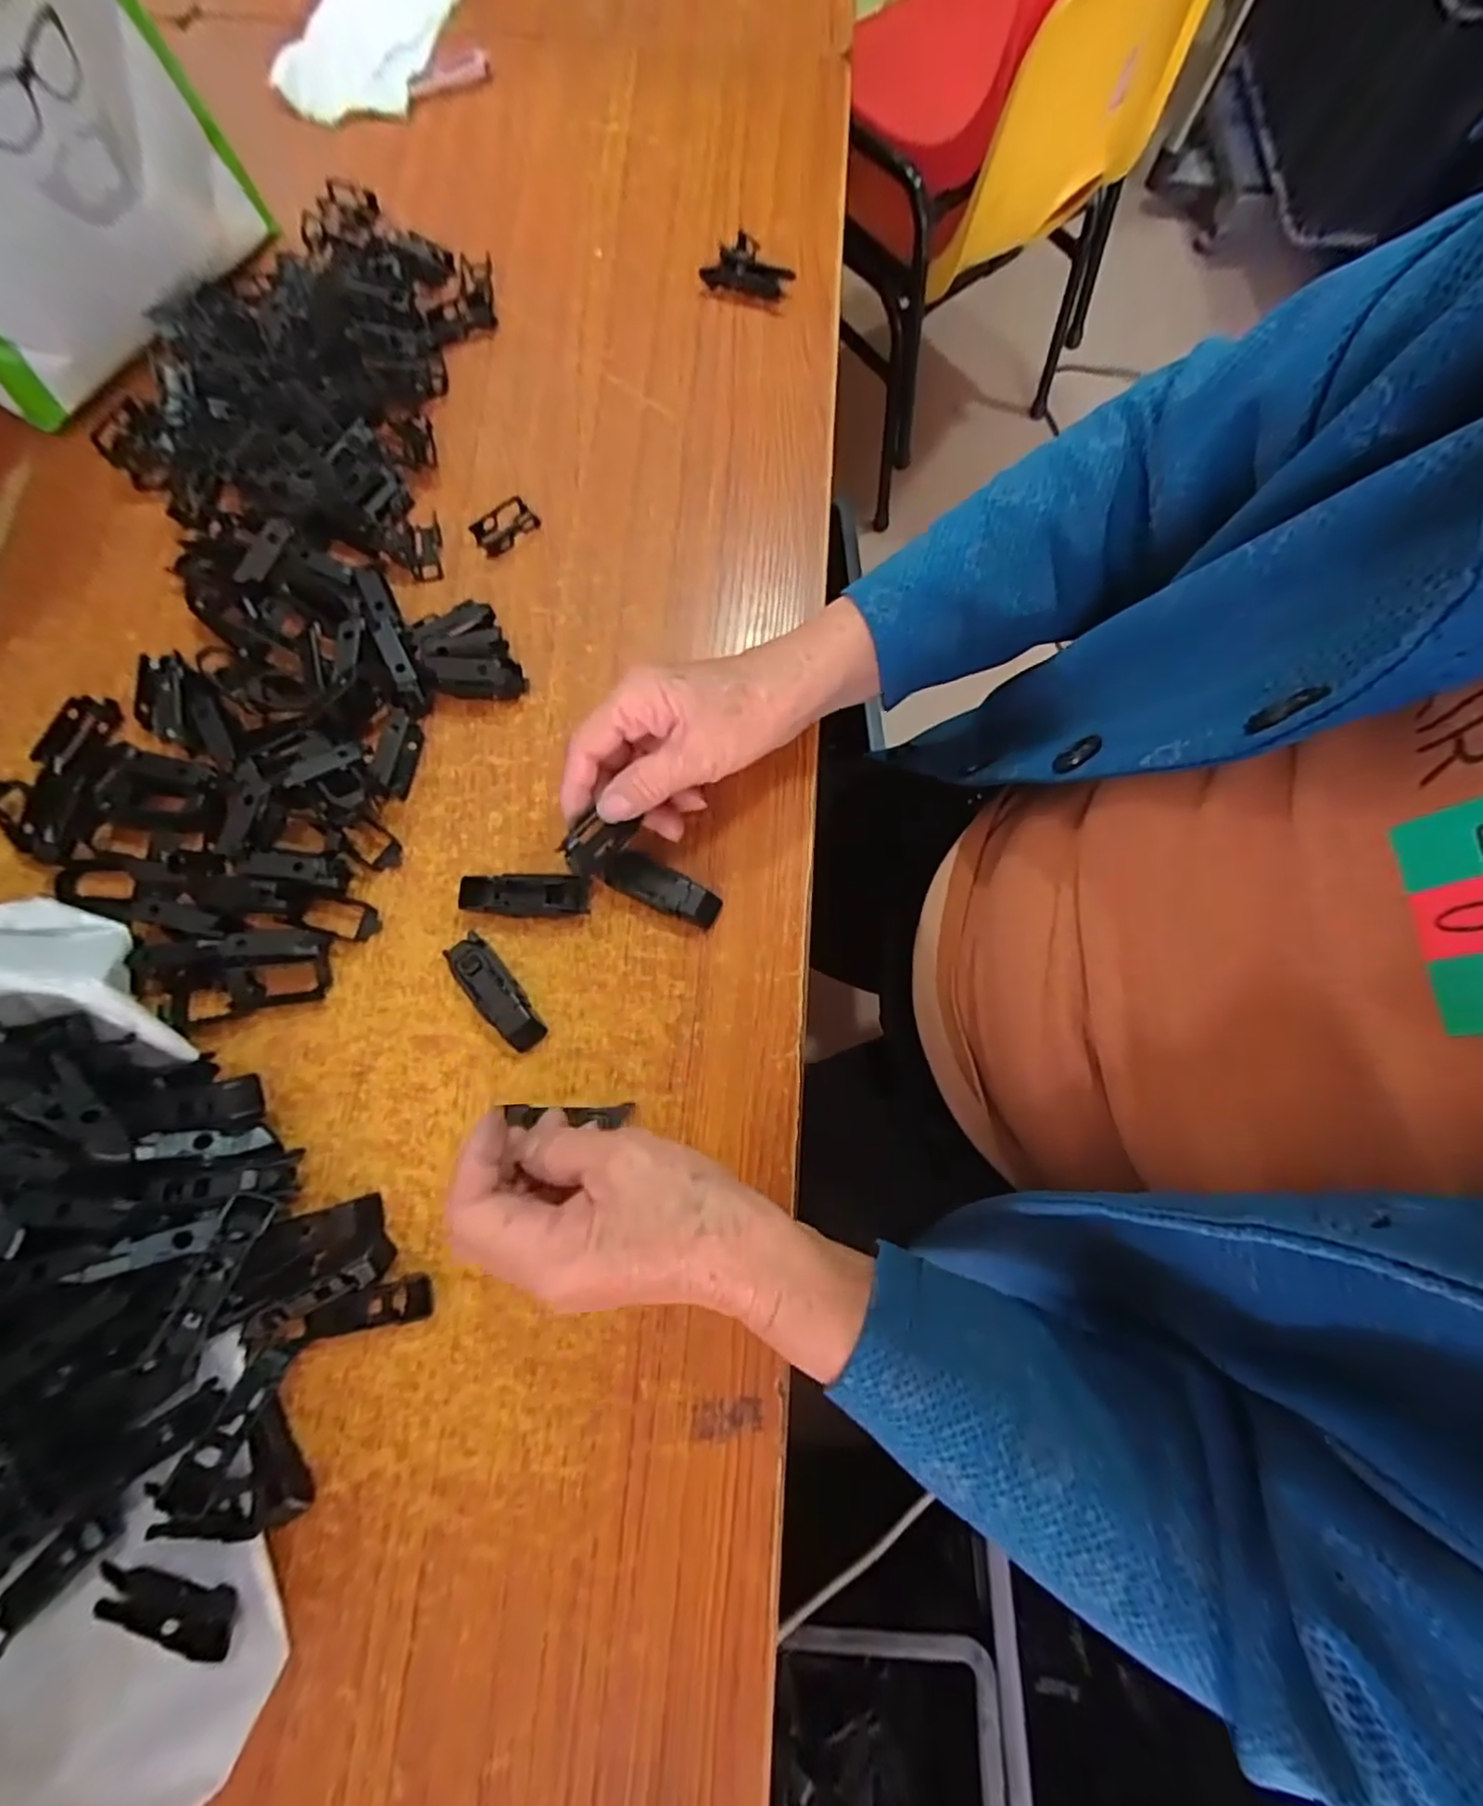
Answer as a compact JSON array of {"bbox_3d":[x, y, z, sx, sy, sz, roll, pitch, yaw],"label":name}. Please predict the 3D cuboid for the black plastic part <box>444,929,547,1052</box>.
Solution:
[{"bbox_3d":[-0.128,0.046,0.349,0.022,0.016,0.067,-37,80,-9],"label":"black plastic part"}]

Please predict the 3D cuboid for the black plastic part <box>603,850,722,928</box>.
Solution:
[{"bbox_3d":[-0.042,-0.007,0.363,0.062,0.017,0.022,25,78,5],"label":"black plastic part"}]

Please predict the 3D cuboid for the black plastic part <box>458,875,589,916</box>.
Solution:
[{"bbox_3d":[-0.116,-0.004,0.362,0.065,0.014,0.020,0,77,-1],"label":"black plastic part"}]

